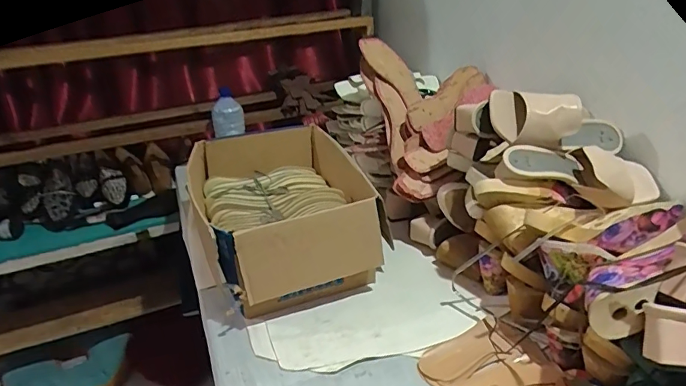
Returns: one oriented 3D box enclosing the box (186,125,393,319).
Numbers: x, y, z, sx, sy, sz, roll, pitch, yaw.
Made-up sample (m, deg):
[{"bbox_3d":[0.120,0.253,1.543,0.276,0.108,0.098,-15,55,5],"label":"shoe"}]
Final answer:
[{"bbox_3d":[-0.112,0.028,0.922,0.299,0.202,0.378,-13,32,-20],"label":"box"}]

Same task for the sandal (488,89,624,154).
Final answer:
[{"bbox_3d":[0.339,-0.105,0.734,0.239,0.091,0.070,11,28,-13],"label":"sandal"}]

